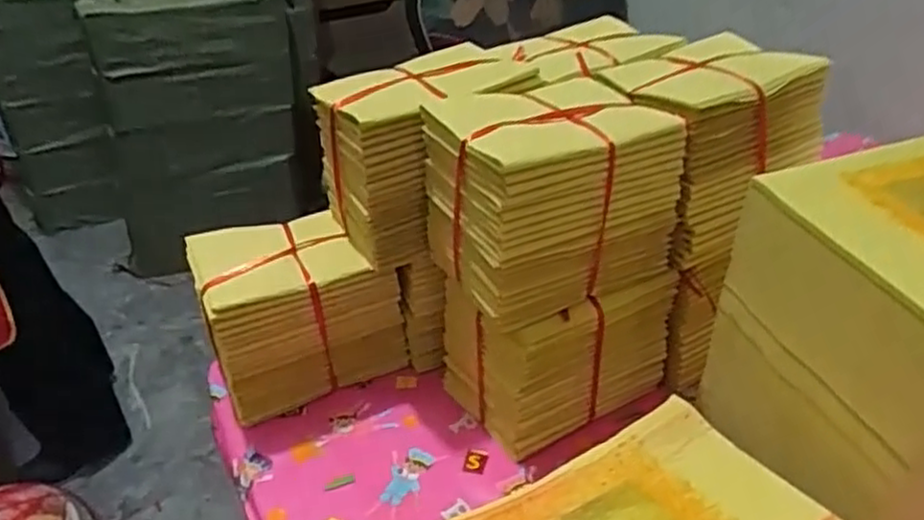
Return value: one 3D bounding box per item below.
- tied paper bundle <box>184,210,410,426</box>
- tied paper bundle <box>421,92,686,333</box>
[{"bbox_3d":[-0.152,0.046,0.689,0.166,0.137,0.128,-16,35,-18],"label":"tied paper bundle"},{"bbox_3d":[0.068,-0.052,0.571,0.158,0.135,0.123,-19,36,-23],"label":"tied paper bundle"}]

